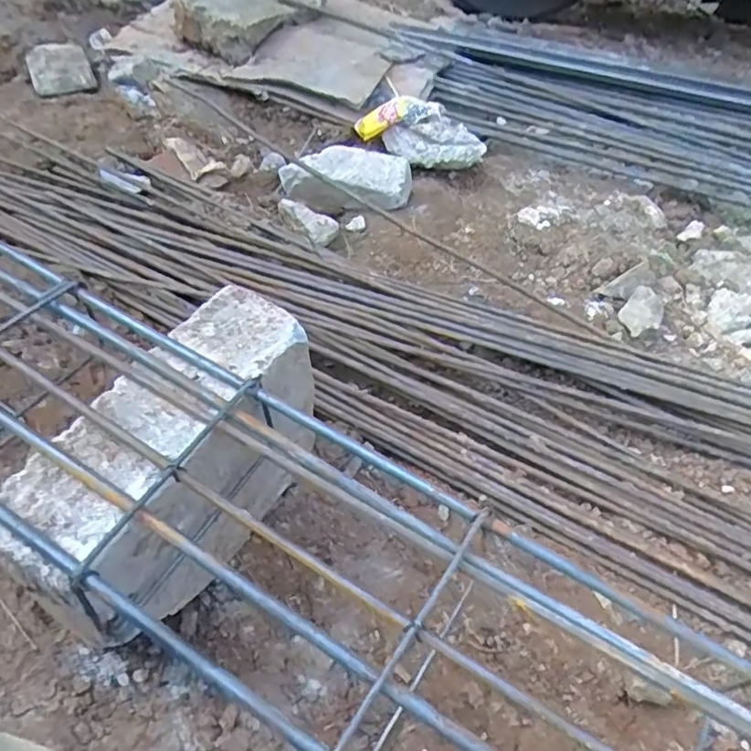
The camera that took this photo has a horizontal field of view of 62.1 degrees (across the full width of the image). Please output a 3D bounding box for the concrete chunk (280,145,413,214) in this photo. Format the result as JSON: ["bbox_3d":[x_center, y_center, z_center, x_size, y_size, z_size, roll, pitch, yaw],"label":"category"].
[{"bbox_3d":[-0.048,-0.316,1.015,0.211,0.069,0.098,3,49,-5],"label":"concrete chunk"}]

